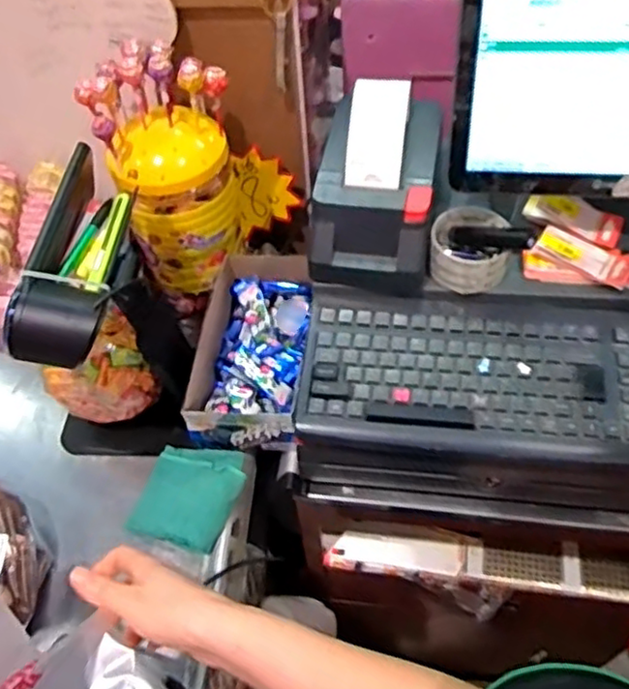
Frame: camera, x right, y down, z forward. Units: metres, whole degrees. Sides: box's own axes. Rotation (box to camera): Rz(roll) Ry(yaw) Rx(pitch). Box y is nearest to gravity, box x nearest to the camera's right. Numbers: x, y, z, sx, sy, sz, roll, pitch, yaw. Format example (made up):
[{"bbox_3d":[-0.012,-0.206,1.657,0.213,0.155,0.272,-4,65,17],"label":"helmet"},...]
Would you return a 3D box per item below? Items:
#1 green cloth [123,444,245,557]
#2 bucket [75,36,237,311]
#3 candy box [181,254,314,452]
[{"bbox_3d":[-0.137,0.162,0.730,0.109,0.029,0.110,13,56,13],"label":"green cloth"},{"bbox_3d":[-0.169,-0.203,0.796,0.136,0.305,0.139,-2,54,2],"label":"bucket"},{"bbox_3d":[-0.071,0.001,0.805,0.122,0.063,0.259,2,54,5],"label":"candy box"}]

